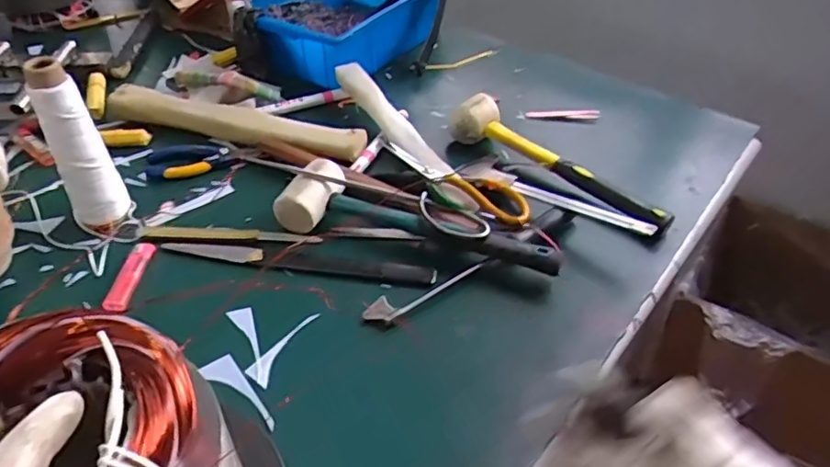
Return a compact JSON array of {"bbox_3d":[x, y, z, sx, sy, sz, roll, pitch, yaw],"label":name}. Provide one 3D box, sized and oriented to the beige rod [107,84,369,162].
[{"bbox_3d":[-0.224,-0.137,0.729,0.336,0.028,0.041,13,44,12],"label":"beige rod"}]

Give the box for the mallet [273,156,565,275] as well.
[{"bbox_3d":[0.004,-0.017,0.596,0.282,0.046,0.076,11,44,10],"label":"mallet"}]

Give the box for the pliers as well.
[{"bbox_3d":[-0.245,-0.087,0.689,0.128,0.017,0.043,-4,43,-6],"label":"pliers"}]

